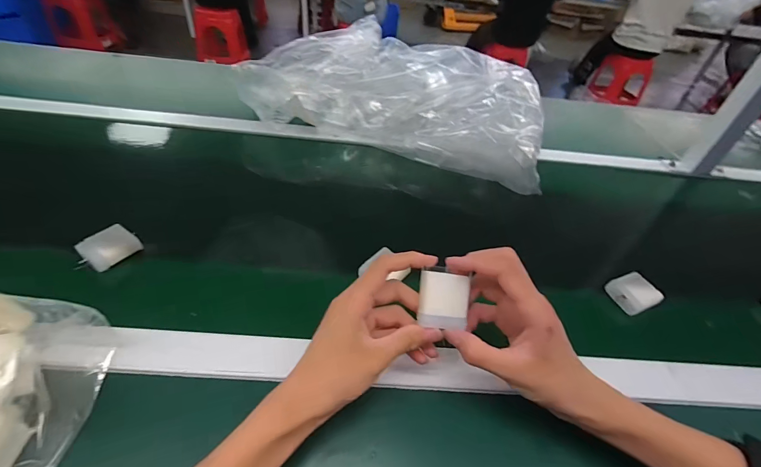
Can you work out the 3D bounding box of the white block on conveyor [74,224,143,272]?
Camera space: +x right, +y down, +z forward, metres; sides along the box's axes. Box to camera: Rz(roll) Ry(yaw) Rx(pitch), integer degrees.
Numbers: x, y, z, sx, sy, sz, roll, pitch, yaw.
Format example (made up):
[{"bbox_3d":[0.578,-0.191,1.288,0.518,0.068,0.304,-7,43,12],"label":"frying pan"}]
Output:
[{"bbox_3d":[-0.303,0.014,0.397,0.038,0.020,0.050,27,46,20],"label":"white block on conveyor"}]

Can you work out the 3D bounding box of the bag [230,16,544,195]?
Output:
[{"bbox_3d":[0.047,-0.275,0.680,0.527,0.136,0.283,16,43,9],"label":"bag"}]

